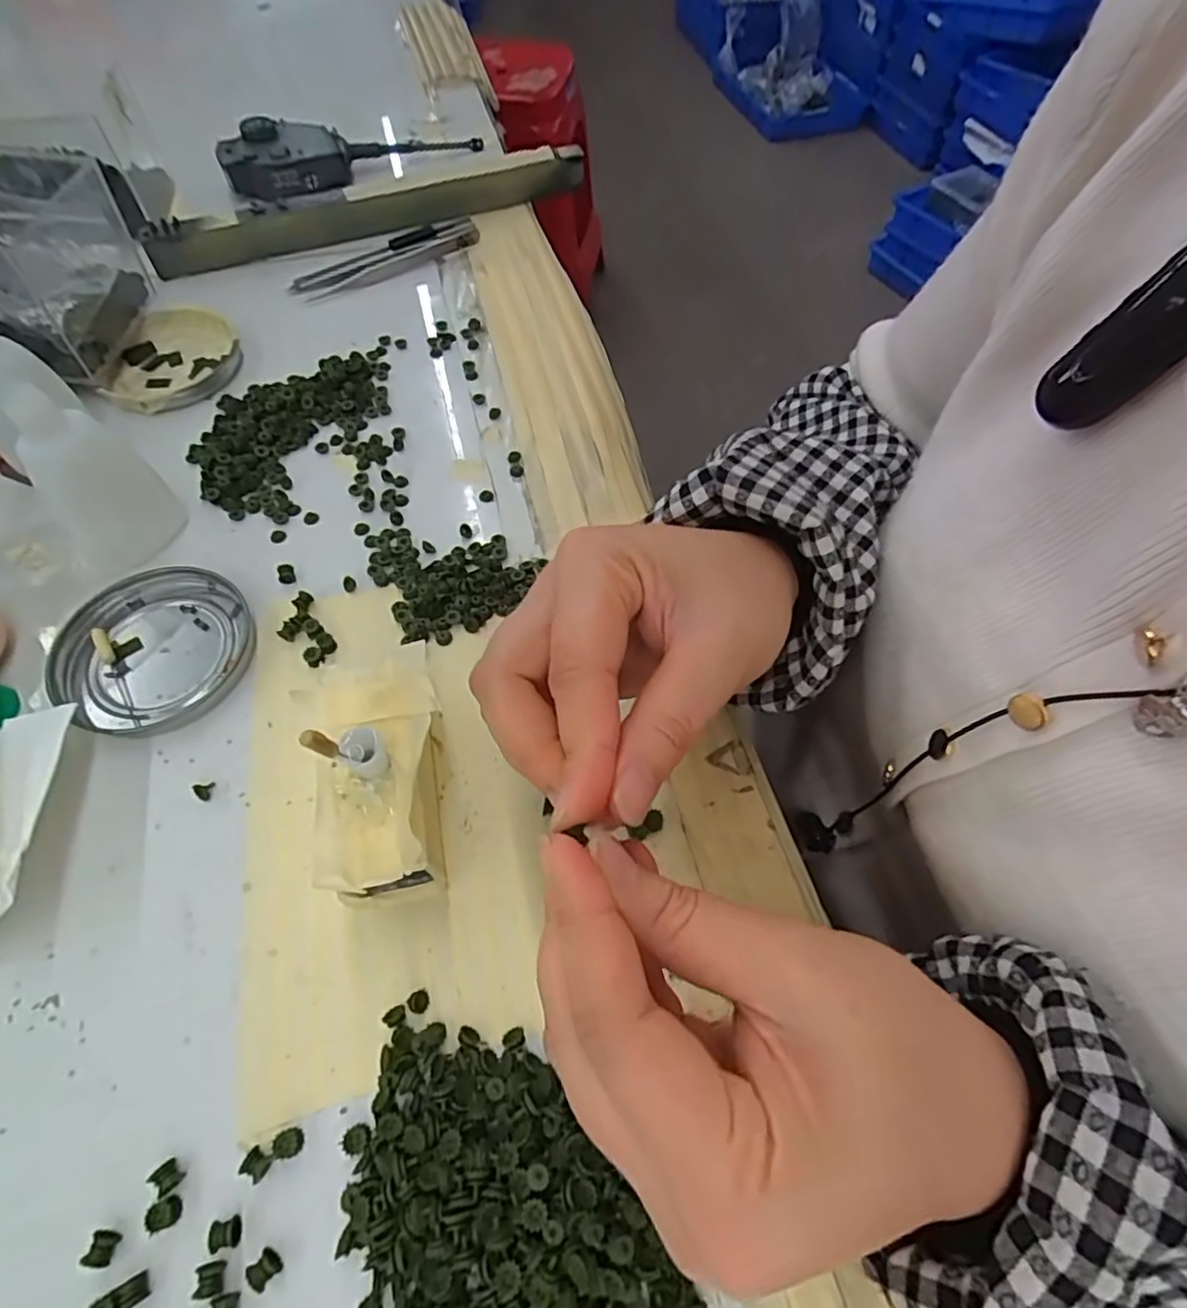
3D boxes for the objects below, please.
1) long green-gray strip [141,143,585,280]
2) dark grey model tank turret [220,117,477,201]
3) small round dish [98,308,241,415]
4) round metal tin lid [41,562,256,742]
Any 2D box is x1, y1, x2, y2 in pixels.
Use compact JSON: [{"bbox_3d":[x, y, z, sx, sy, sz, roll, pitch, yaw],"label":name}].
[{"bbox_3d":[-0.144,-0.301,0.435,0.291,0.029,0.016,-21,62,-14],"label":"long green-gray strip"},{"bbox_3d":[-0.173,-0.371,0.472,0.185,0.033,0.044,-19,62,-13],"label":"dark grey model tank turret"},{"bbox_3d":[-0.242,-0.169,0.373,0.070,0.013,0.080,-8,60,-7],"label":"small round dish"},{"bbox_3d":[-0.188,-0.002,0.277,0.075,0.012,0.077,1,60,-1],"label":"round metal tin lid"}]

